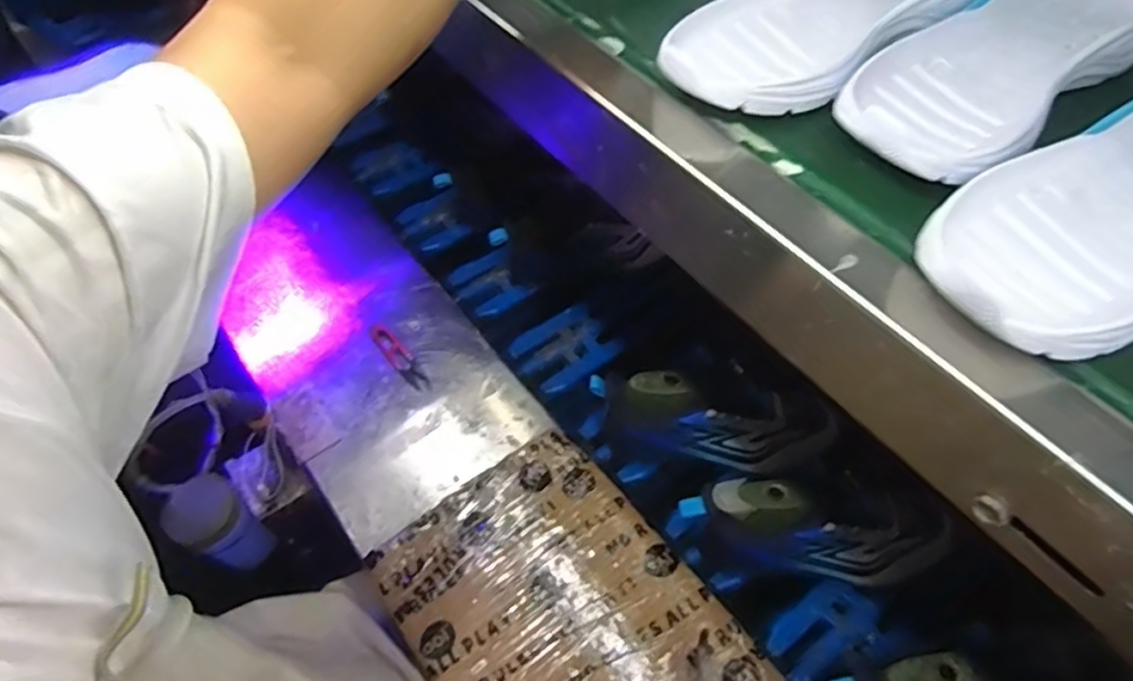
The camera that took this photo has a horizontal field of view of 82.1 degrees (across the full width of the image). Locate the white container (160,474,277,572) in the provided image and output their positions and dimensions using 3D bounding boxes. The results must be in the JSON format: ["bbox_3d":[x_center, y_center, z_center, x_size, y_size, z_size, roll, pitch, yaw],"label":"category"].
[{"bbox_3d":[-0.385,0.206,0.730,0.067,0.115,0.070,-1,57,1],"label":"white container"}]

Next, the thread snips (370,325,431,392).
[{"bbox_3d":[-0.191,0.019,0.744,0.024,0.015,0.100,-36,63,-20],"label":"thread snips"}]

